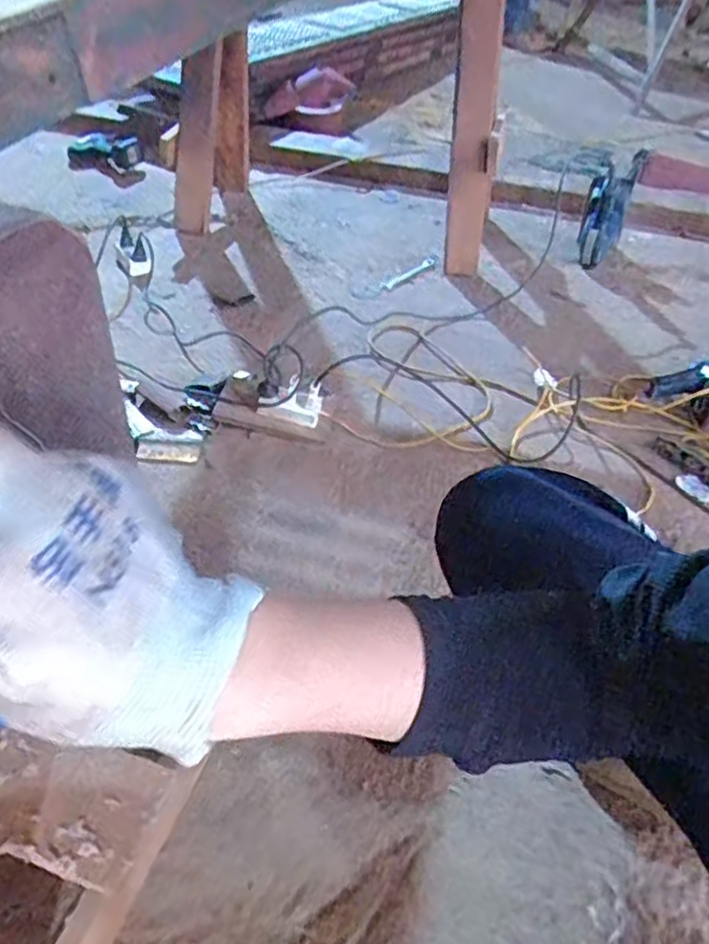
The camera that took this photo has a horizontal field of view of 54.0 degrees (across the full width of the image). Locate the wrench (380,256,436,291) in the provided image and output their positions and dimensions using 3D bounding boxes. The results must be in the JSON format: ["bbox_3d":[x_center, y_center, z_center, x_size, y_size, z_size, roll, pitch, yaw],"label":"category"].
[{"bbox_3d":[0.132,-0.474,1.654,0.040,0.019,0.224,31,50,24],"label":"wrench"}]

